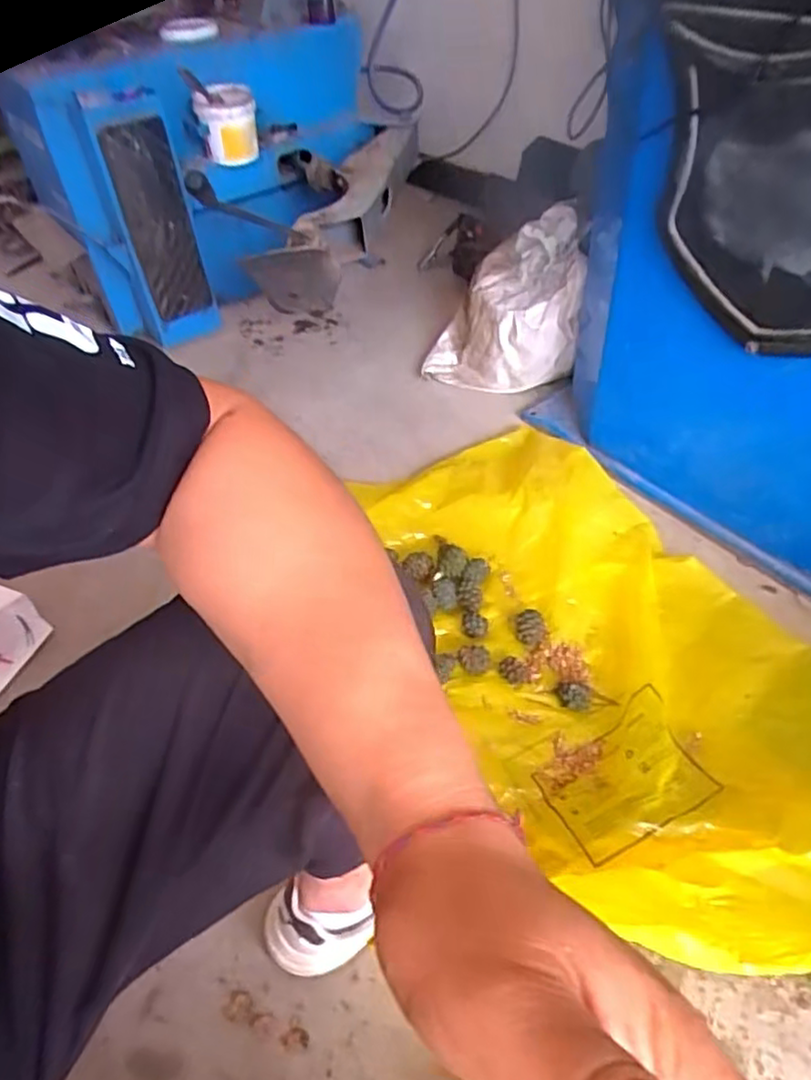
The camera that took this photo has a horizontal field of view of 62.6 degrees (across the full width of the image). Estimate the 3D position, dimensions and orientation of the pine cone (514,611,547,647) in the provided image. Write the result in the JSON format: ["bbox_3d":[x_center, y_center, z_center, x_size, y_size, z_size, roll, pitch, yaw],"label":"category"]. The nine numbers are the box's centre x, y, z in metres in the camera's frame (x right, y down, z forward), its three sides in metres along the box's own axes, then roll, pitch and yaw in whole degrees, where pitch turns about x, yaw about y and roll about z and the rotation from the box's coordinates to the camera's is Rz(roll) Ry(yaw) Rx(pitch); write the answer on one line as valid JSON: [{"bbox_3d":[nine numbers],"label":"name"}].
[{"bbox_3d":[0.174,0.124,0.930,0.043,0.030,0.041,1,47,5],"label":"pine cone"}]

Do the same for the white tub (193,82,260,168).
[{"bbox_3d":[-0.352,-0.830,1.332,0.113,0.127,0.111,-11,47,-5],"label":"white tub"}]

